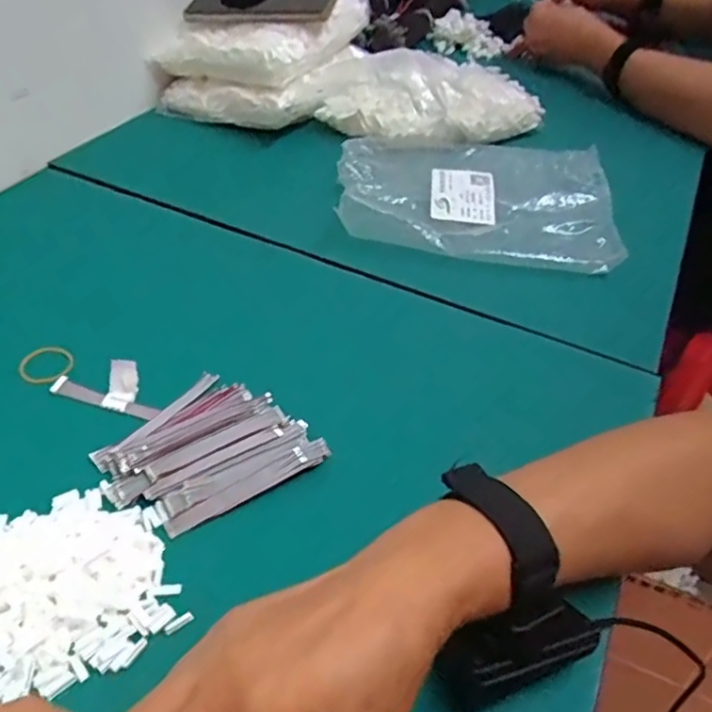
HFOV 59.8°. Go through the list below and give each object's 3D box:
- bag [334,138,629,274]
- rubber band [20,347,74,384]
[{"bbox_3d":[0.113,-0.157,0.587,0.247,0.026,0.193,9,45,3],"label":"bag"},{"bbox_3d":[-0.214,0.005,0.428,0.035,0.007,0.032,2,53,-3],"label":"rubber band"}]

